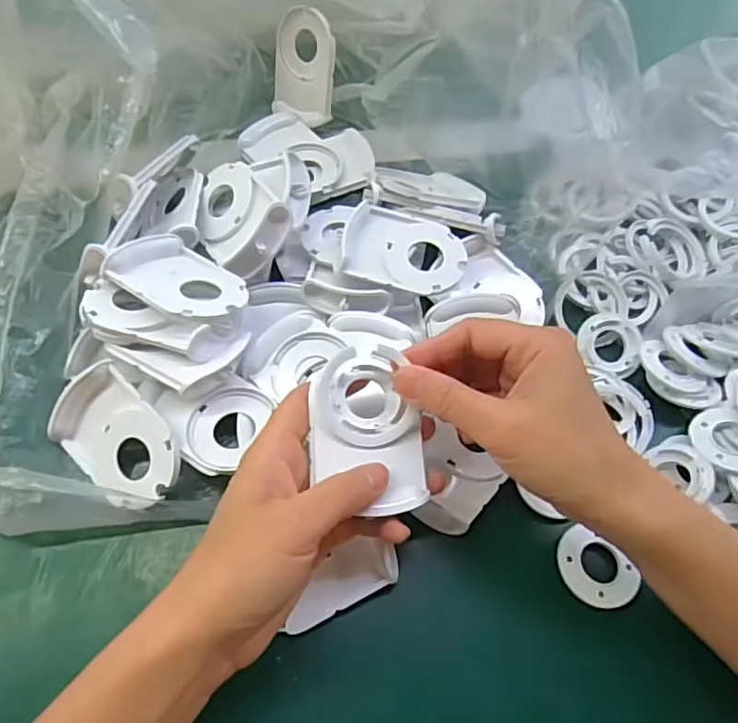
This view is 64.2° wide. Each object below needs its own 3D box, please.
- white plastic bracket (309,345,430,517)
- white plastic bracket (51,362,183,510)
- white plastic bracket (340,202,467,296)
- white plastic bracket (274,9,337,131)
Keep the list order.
[{"bbox_3d":[0.000,0.031,0.286,0.054,0.027,0.079,-3,61,-6],"label":"white plastic bracket"},{"bbox_3d":[-0.138,0.045,0.325,0.079,0.020,0.059,42,105,19],"label":"white plastic bracket"},{"bbox_3d":[0.024,-0.074,0.378,0.077,0.011,0.057,13,65,3],"label":"white plastic bracket"},{"bbox_3d":[-0.053,-0.239,0.476,0.058,0.080,0.013,24,35,28],"label":"white plastic bracket"}]

